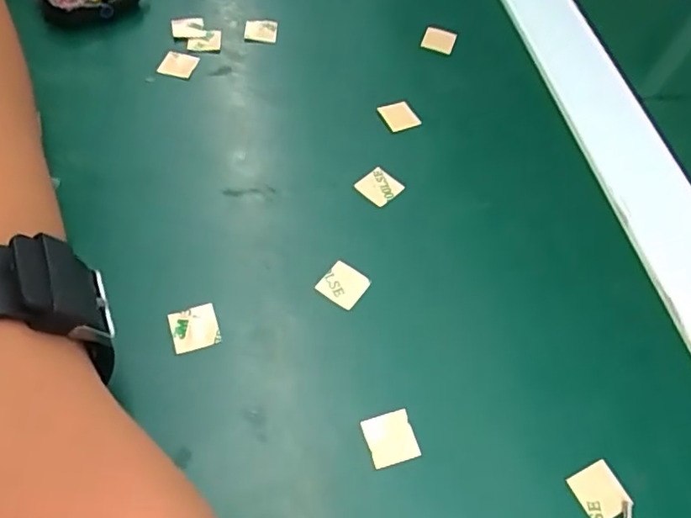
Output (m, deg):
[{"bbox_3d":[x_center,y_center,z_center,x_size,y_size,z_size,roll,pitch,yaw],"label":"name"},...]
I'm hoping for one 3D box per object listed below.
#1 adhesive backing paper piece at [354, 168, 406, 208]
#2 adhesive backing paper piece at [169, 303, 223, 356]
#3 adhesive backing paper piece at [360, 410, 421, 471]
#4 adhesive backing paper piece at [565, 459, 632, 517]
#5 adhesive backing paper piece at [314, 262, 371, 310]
[{"bbox_3d":[0.014,-0.029,0.240,0.016,0.004,0.016,-37,72,-28],"label":"adhesive backing paper piece"},{"bbox_3d":[-0.051,0.024,0.197,0.015,0.004,0.015,-15,62,-11],"label":"adhesive backing paper piece"},{"bbox_3d":[0.014,0.056,0.182,0.015,0.004,0.015,-14,59,-13],"label":"adhesive backing paper piece"},{"bbox_3d":[0.079,0.072,0.181,0.015,0.004,0.015,-20,65,-17],"label":"adhesive backing paper piece"},{"bbox_3d":[-0.001,0.010,0.213,0.015,0.004,0.015,33,62,11],"label":"adhesive backing paper piece"}]

